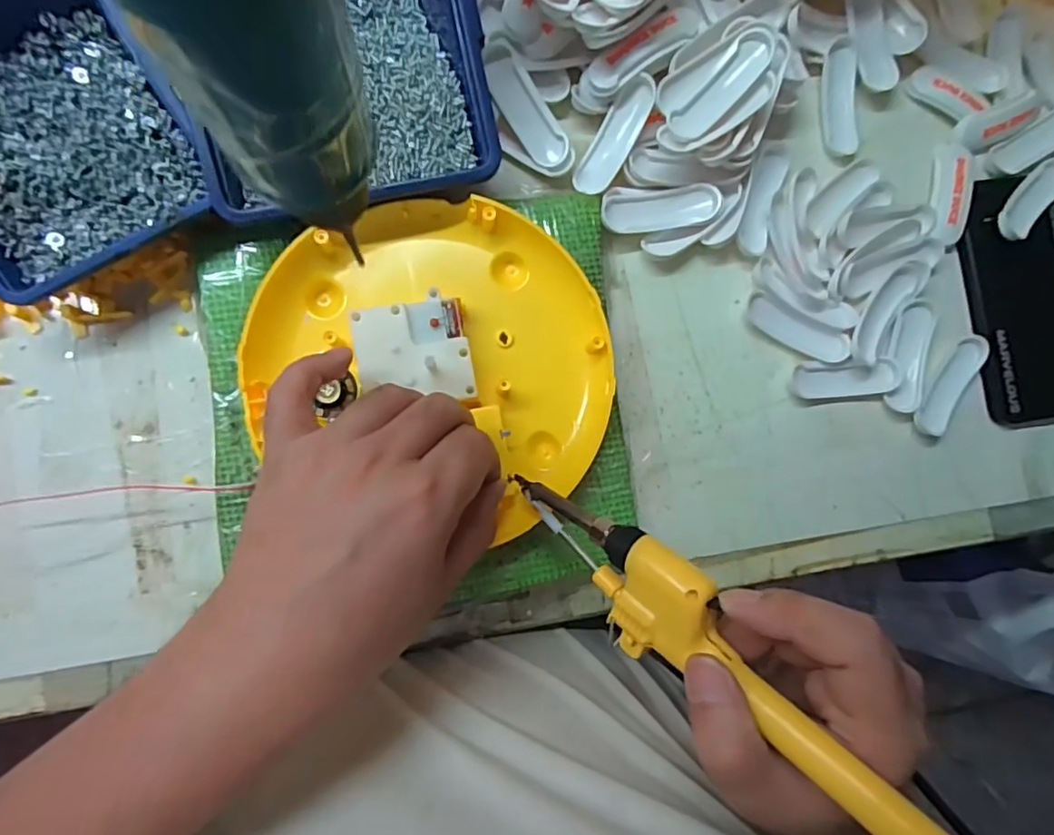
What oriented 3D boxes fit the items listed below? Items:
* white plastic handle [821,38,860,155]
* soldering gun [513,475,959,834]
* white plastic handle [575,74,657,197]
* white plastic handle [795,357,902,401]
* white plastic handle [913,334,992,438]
[{"bbox_3d":[0.202,-0.205,0.367,0.023,0.010,0.070,-5,89,-7],"label":"white plastic handle"},{"bbox_3d":[0.076,0.096,0.220,0.040,0.029,0.234,-47,58,-6],"label":"soldering gun"},{"bbox_3d":[0.052,-0.166,0.341,0.022,0.013,0.070,29,101,-5],"label":"white plastic handle"},{"bbox_3d":[0.202,-0.024,0.361,0.068,0.011,0.023,-3,88,-7],"label":"white plastic handle"},{"bbox_3d":[0.268,-0.020,0.363,0.022,0.009,0.071,35,85,-4],"label":"white plastic handle"}]

